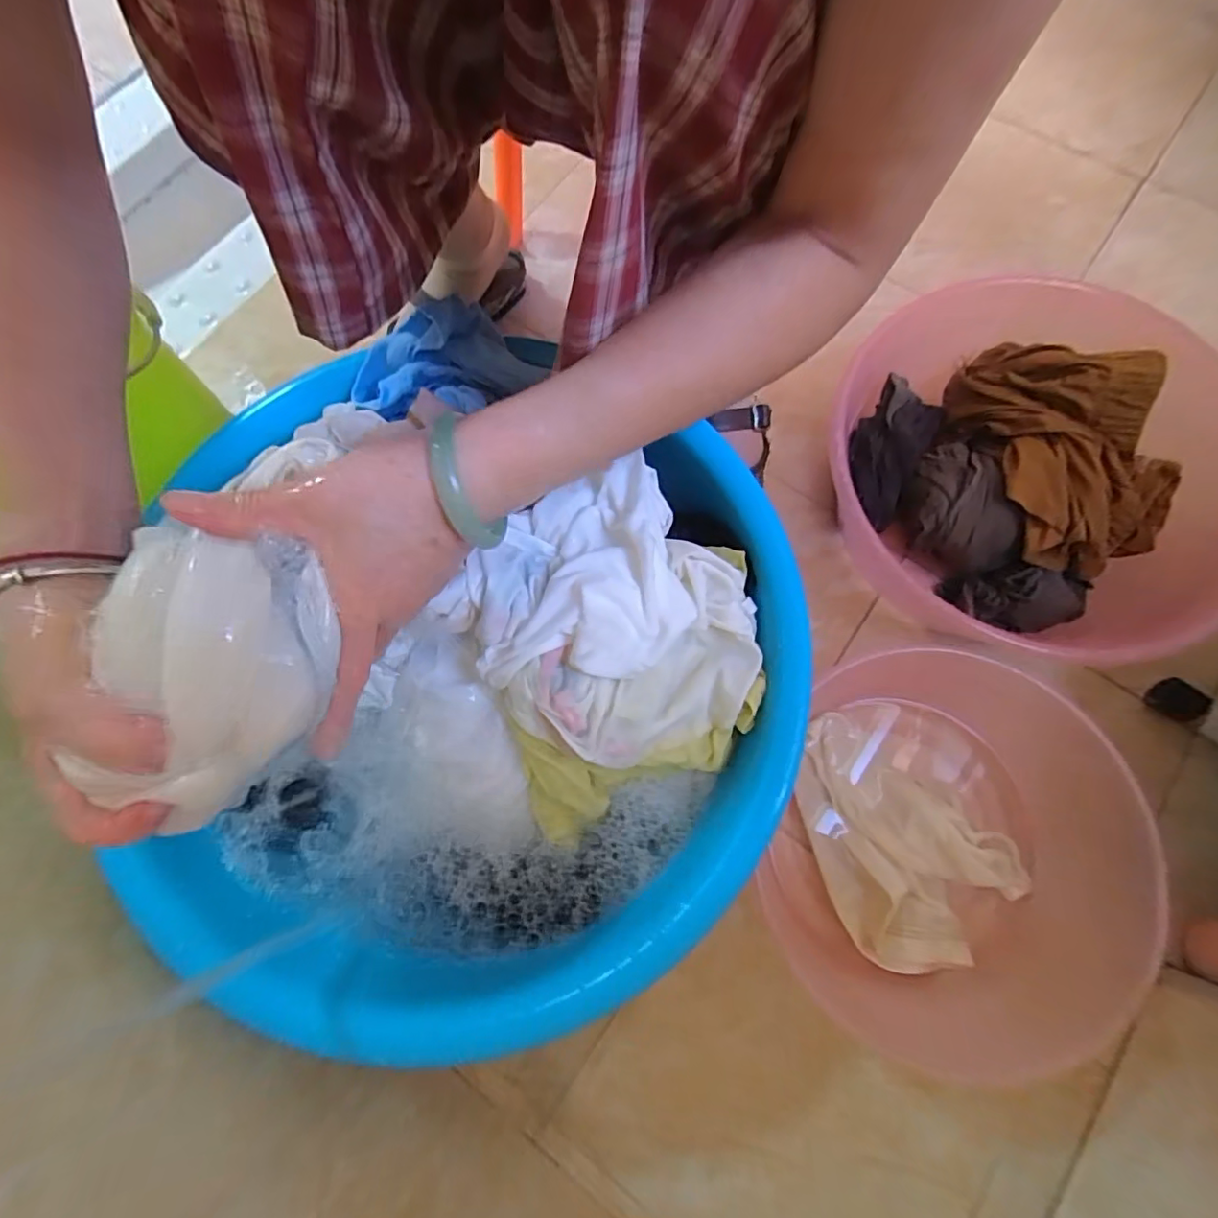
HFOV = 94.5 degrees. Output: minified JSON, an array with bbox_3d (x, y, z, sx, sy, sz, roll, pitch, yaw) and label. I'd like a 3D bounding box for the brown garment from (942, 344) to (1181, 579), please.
[{"bbox_3d":[0.415,-0.152,0.505,0.148,0.081,0.225,-16,76,-1],"label":"brown garment"}]

